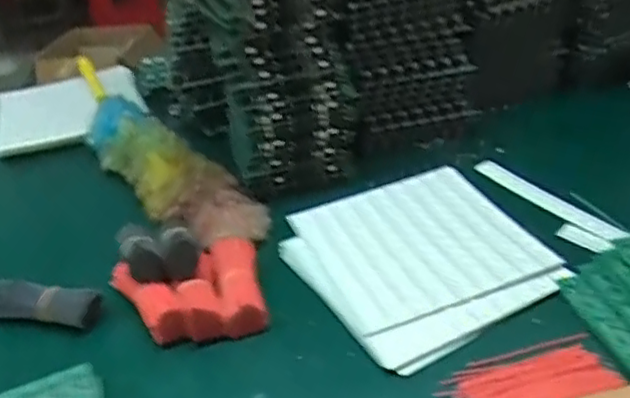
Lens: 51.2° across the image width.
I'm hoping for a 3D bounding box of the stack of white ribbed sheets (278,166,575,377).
[{"bbox_3d":[0.101,0.049,0.685,0.221,0.023,0.251,-22,35,-22],"label":"stack of white ribbed sheets"}]

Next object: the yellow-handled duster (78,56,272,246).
[{"bbox_3d":[-0.255,-0.085,0.919,0.102,0.060,0.584,-25,37,-27],"label":"yellow-handled duster"}]

